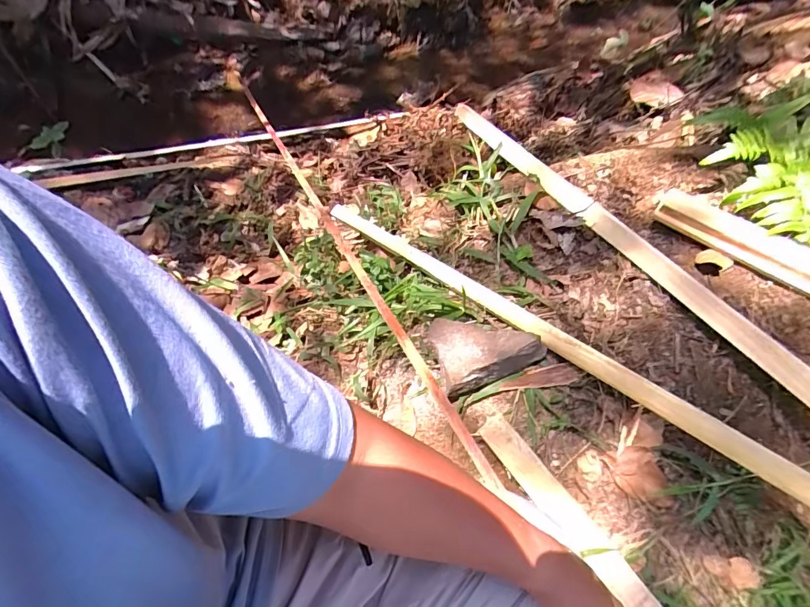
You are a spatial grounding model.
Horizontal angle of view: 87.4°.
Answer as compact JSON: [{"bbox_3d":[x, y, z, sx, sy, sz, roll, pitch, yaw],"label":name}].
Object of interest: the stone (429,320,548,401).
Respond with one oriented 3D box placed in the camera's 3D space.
[{"bbox_3d":[0.132,0.063,0.695,0.168,0.083,0.126,-12,59,-9],"label":"stone"}]

